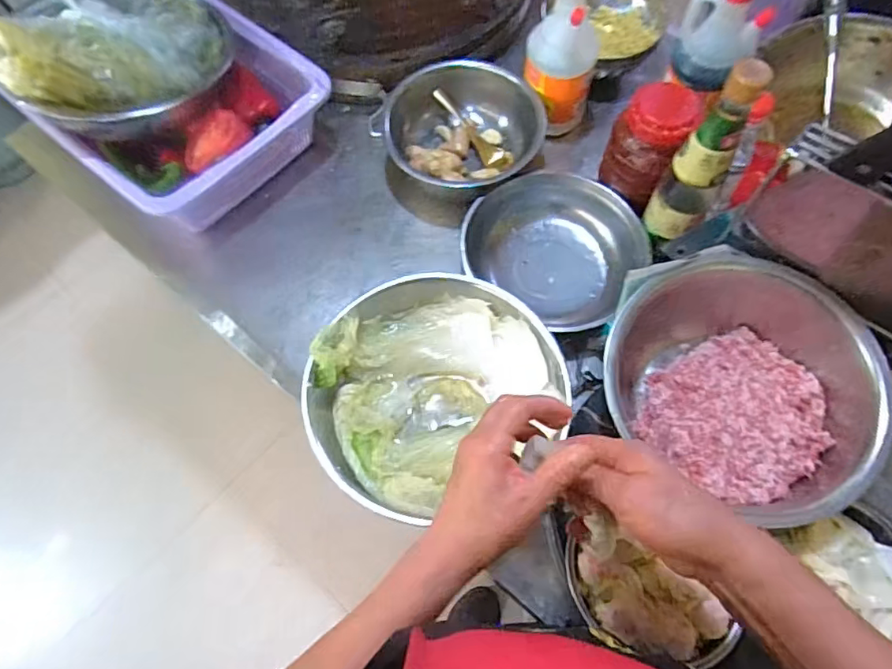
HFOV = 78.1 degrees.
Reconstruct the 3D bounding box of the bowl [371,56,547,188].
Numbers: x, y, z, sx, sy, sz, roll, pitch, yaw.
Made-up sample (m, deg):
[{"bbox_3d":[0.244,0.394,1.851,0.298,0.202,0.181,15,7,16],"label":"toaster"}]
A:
[{"bbox_3d":[0.019,-0.260,0.722,0.200,0.089,0.179,-11,66,-4],"label":"bowl"}]

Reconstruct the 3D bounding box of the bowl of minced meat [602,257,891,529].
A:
[{"bbox_3d":[0.267,0.050,0.519,0.234,0.110,0.192,28,69,13],"label":"bowl of minced meat"}]

